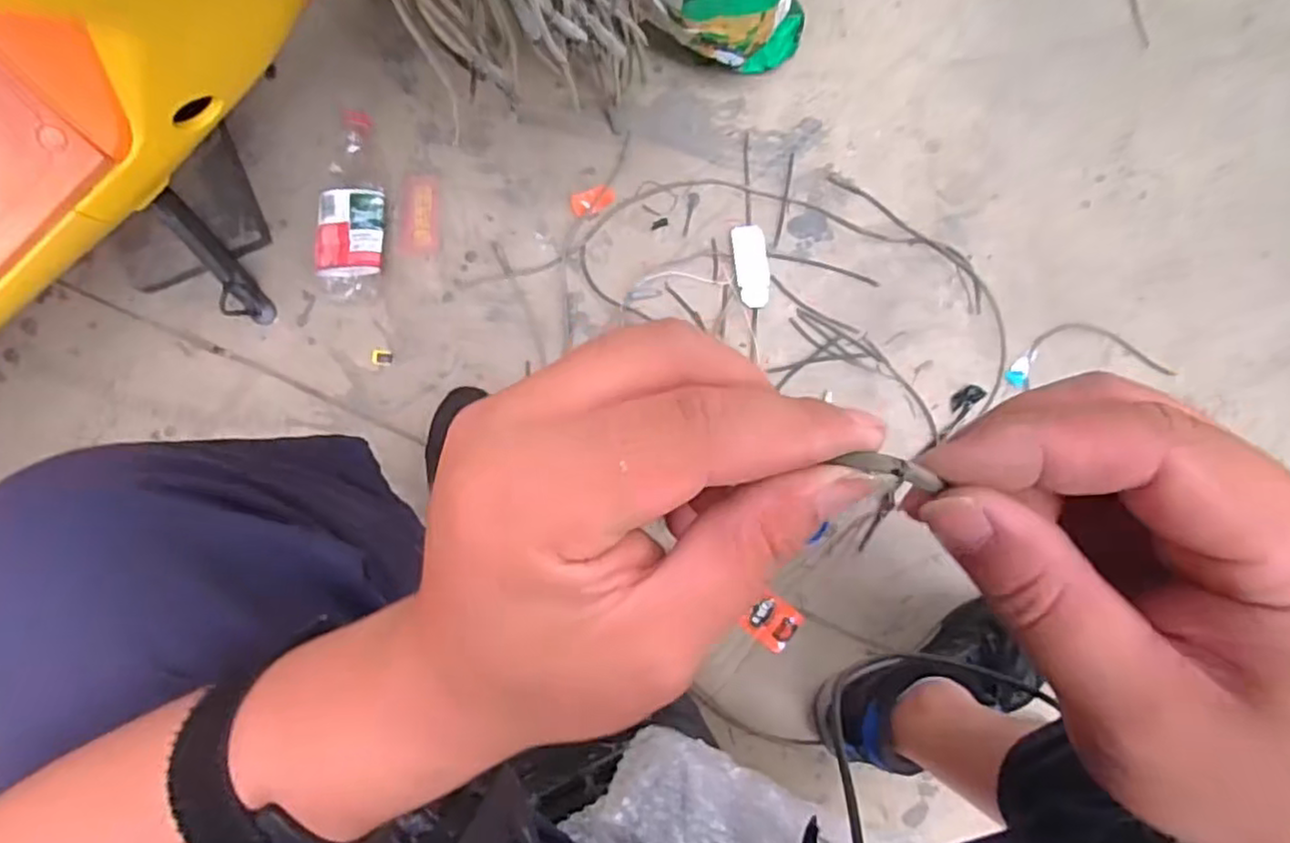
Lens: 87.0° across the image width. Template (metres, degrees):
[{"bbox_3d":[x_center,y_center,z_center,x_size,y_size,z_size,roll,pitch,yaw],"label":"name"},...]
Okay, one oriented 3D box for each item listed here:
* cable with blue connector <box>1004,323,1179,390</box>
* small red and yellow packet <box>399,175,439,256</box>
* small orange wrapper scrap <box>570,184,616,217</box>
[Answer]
[{"bbox_3d":[0.488,-0.077,0.749,0.177,0.014,0.068,-6,86,1],"label":"cable with blue connector"},{"bbox_3d":[-0.257,-0.237,0.779,0.043,0.010,0.096,0,87,1],"label":"small red and yellow packet"},{"bbox_3d":[-0.059,-0.249,0.767,0.049,0.004,0.025,-19,103,5],"label":"small orange wrapper scrap"}]

